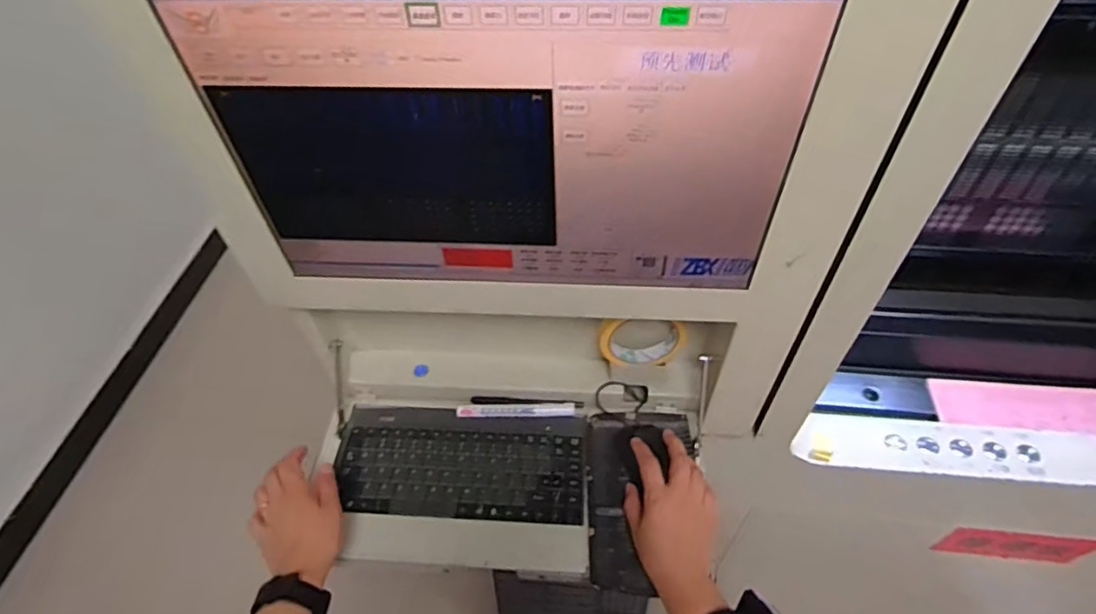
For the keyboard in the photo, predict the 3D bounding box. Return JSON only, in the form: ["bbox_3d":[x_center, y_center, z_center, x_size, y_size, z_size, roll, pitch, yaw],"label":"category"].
[{"bbox_3d":[-0.099,0.179,0.682,0.279,0.014,0.127,1,51,5],"label":"keyboard"}]

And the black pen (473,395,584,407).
[{"bbox_3d":[-0.025,0.115,0.728,0.134,0.010,0.015,-1,51,3],"label":"black pen"}]

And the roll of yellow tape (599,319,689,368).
[{"bbox_3d":[0.108,0.039,0.680,0.098,0.084,0.025,0,51,4],"label":"roll of yellow tape"}]

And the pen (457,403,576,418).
[{"bbox_3d":[-0.038,0.125,0.717,0.139,0.013,0.017,-3,51,1],"label":"pen"}]

